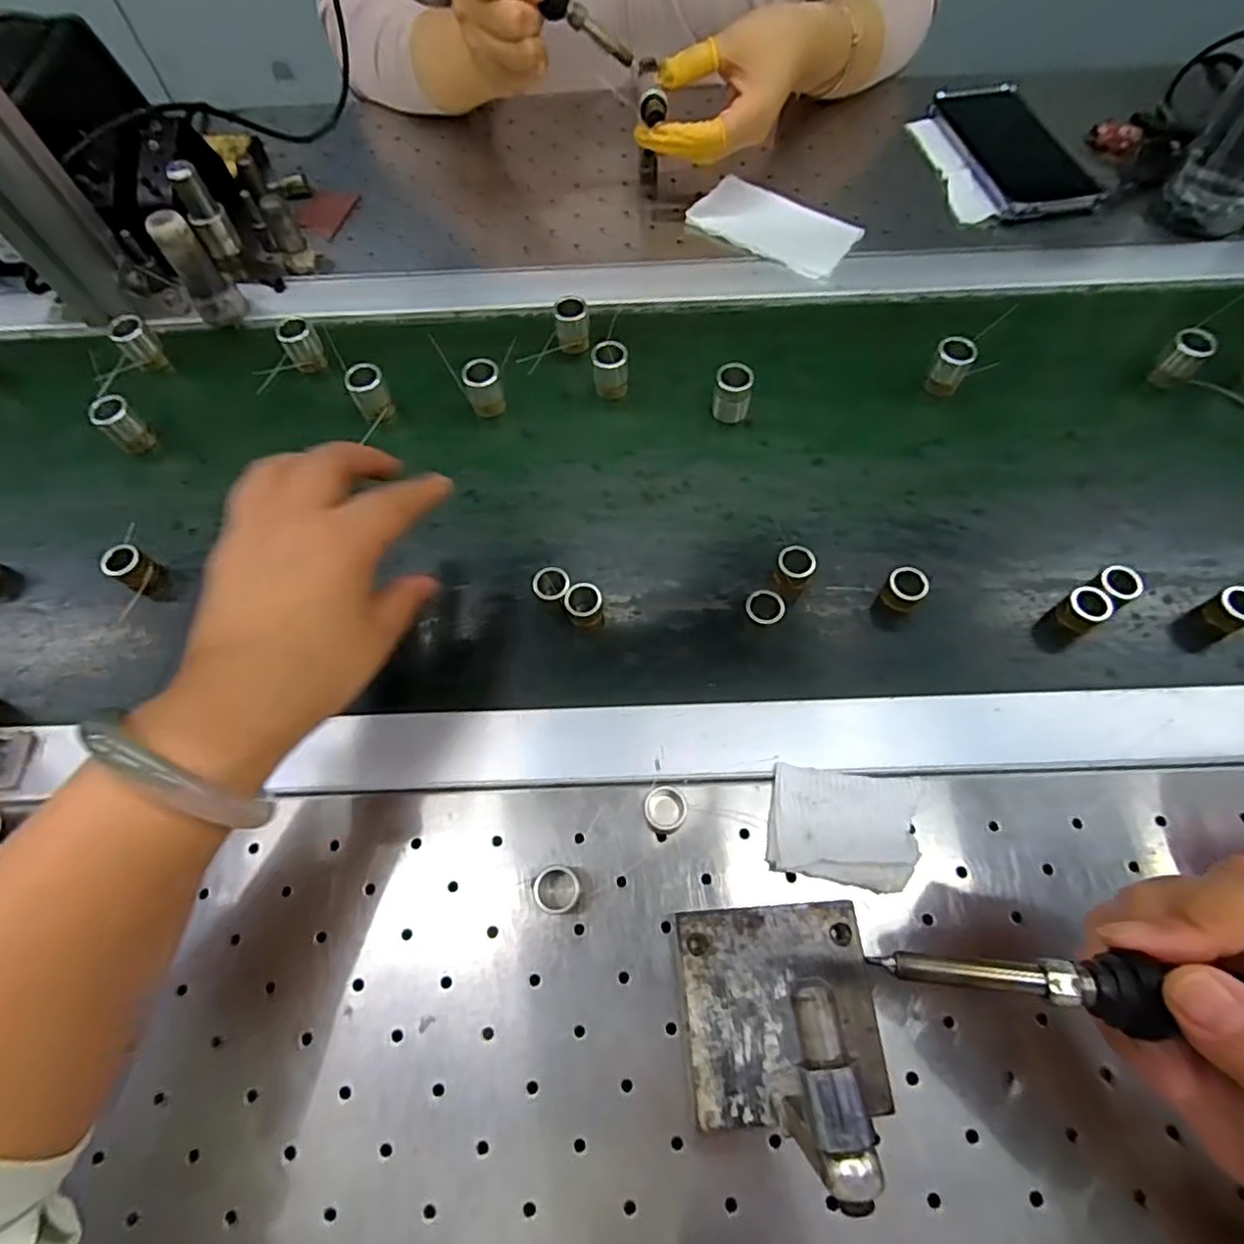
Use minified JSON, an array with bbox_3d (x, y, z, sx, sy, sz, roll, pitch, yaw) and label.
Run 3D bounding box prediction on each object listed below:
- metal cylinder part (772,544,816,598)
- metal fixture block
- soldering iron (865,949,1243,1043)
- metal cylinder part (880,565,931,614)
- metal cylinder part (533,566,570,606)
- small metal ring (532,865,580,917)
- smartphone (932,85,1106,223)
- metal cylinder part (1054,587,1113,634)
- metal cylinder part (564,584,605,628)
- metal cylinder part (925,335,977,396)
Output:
[{"bbox_3d":[0.097,-0.029,0.361,0.019,0.023,0.019,0,65,1],"label":"metal cylinder part"},{"bbox_3d":[0.065,0.146,0.234,0.076,0.100,0.075,-4,65,-1],"label":"metal fixture block"},{"bbox_3d":[0.165,0.107,0.180,0.170,0.018,0.016,2,65,11],"label":"soldering iron"},{"bbox_3d":[0.156,-0.016,0.354,0.023,0.023,0.021,0,65,1],"label":"metal cylinder part"},{"bbox_3d":[-0.039,-0.017,0.361,0.020,0.021,0.020,0,65,1],"label":"metal cylinder part"},{"bbox_3d":[-0.029,0.123,0.291,0.019,0.019,0.020,0,65,1],"label":"small metal ring"},{"bbox_3d":[0.329,-0.408,0.542,0.086,0.016,0.188,-7,65,-2],"label":"smartphone"},{"bbox_3d":[0.249,-0.005,0.346,0.022,0.021,0.020,0,65,1],"label":"metal cylinder part"},{"bbox_3d":[-0.021,-0.008,0.357,0.020,0.023,0.018,-23,67,-9],"label":"metal cylinder part"},{"bbox_3d":[0.215,-0.168,0.420,0.023,0.033,0.026,29,69,14],"label":"metal cylinder part"}]

